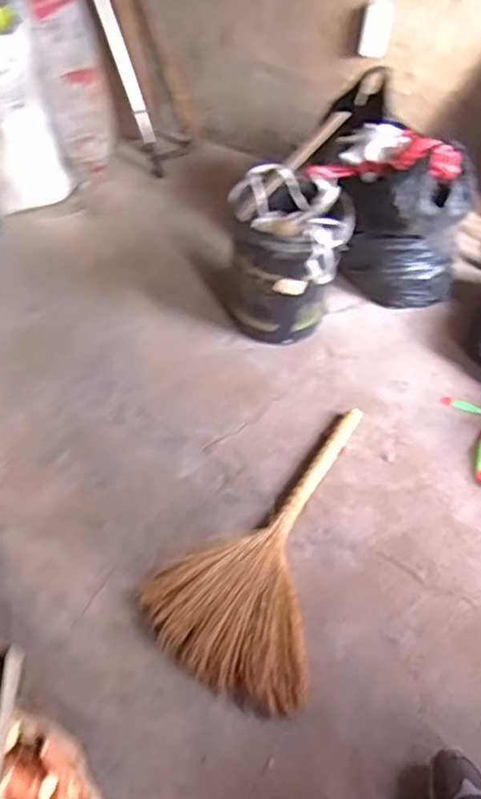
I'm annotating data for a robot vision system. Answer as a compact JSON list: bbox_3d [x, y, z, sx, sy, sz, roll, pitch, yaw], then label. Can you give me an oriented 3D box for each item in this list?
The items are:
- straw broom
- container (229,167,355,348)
[{"bbox_3d":[0.073,0.267,1.408,0.361,0.058,0.742,19,51,12],"label":"straw broom"},{"bbox_3d":[0.121,-0.384,1.754,0.319,0.395,0.286,8,49,2],"label":"container"}]

